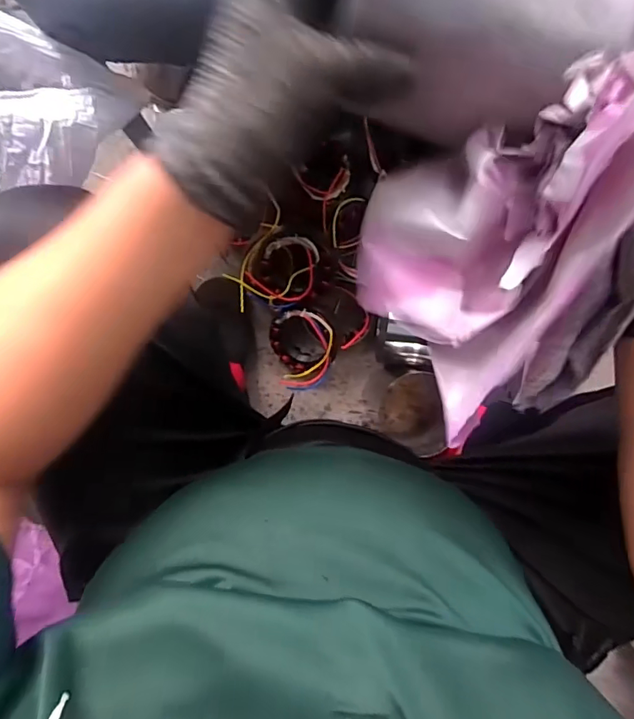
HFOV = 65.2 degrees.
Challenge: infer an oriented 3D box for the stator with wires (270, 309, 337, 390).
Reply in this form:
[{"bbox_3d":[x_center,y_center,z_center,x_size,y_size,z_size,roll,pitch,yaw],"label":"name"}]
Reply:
[{"bbox_3d":[-0.019,-0.017,0.801,0.106,0.095,0.126,-7,94,-2],"label":"stator with wires"}]

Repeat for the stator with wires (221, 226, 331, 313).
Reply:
[{"bbox_3d":[-0.062,-0.126,0.728,0.137,0.067,0.109,-33,95,0],"label":"stator with wires"}]

